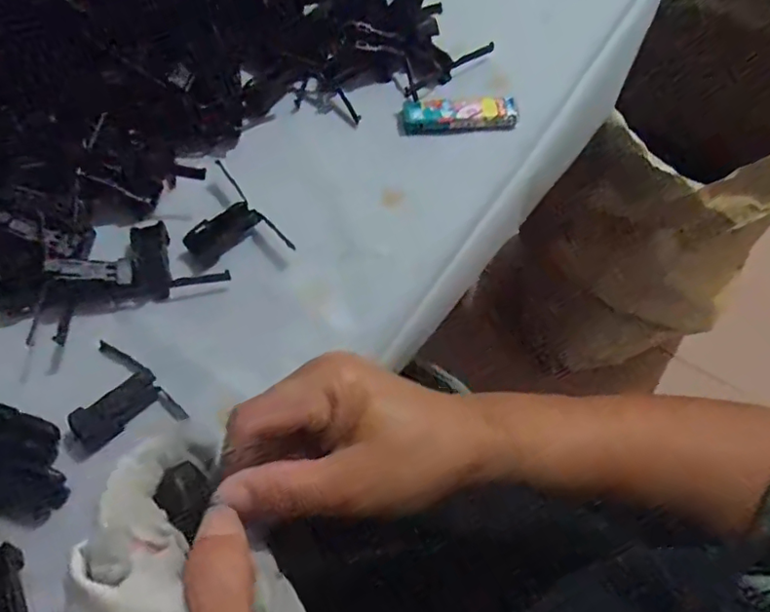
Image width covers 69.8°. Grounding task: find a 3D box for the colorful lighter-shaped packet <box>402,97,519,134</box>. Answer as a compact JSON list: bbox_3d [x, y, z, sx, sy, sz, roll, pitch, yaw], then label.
[{"bbox_3d":[0.052,-0.136,0.391,0.079,0.012,0.025,-1,65,0],"label":"colorful lighter-shaped packet"}]

